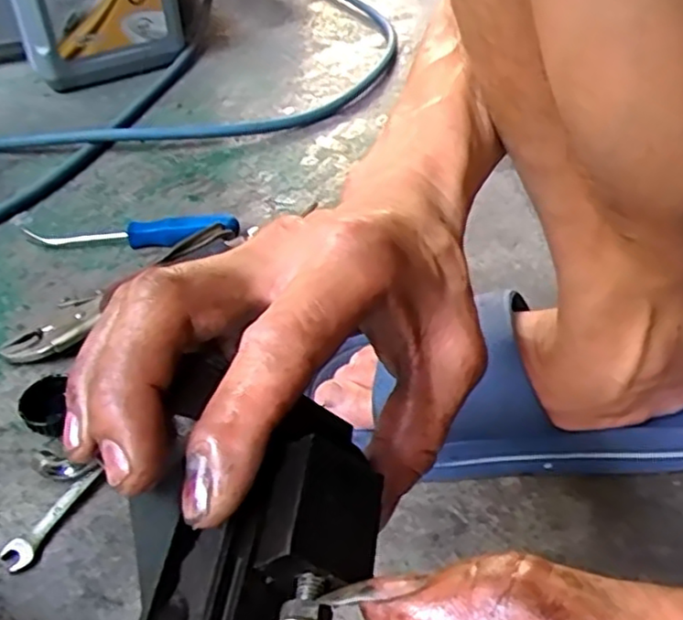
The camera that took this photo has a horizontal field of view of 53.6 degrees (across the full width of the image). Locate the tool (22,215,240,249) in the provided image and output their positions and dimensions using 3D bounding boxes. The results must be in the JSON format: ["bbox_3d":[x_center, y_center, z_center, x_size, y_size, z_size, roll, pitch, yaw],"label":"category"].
[{"bbox_3d":[-0.197,-0.072,0.627,0.199,0.027,0.034,-2,40,2],"label":"tool"}]

